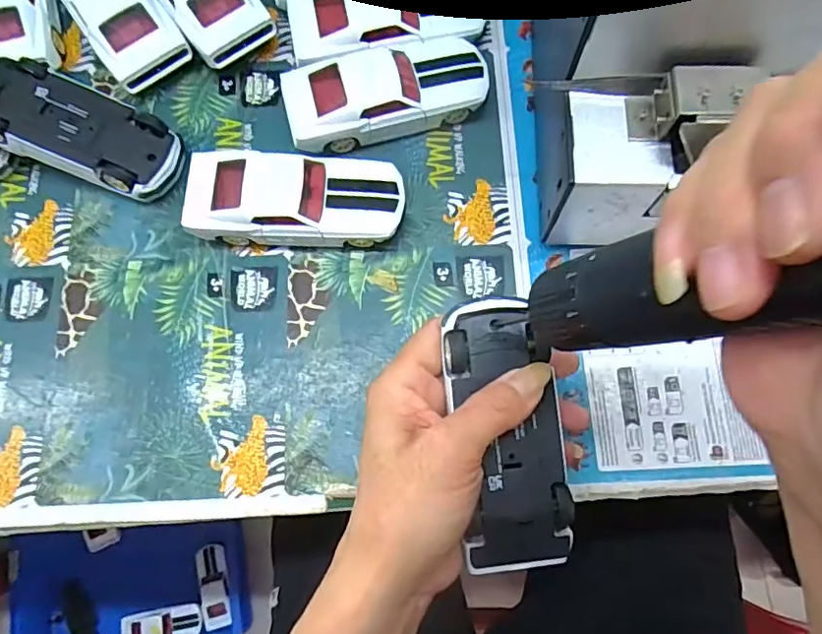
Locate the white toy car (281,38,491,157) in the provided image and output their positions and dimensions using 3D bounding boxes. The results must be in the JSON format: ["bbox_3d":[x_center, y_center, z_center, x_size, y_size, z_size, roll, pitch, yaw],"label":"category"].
[{"bbox_3d":[-0.015,-0.145,0.356,0.127,0.036,0.054,-12,76,-3],"label":"white toy car"}]

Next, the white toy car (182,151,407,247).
[{"bbox_3d":[-0.068,-0.070,0.337,0.126,0.037,0.051,3,76,1],"label":"white toy car"}]

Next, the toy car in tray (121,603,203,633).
[{"bbox_3d":[-0.425,0.525,0.944,0.136,0.030,0.052,-9,74,-2],"label":"toy car in tray"}]

